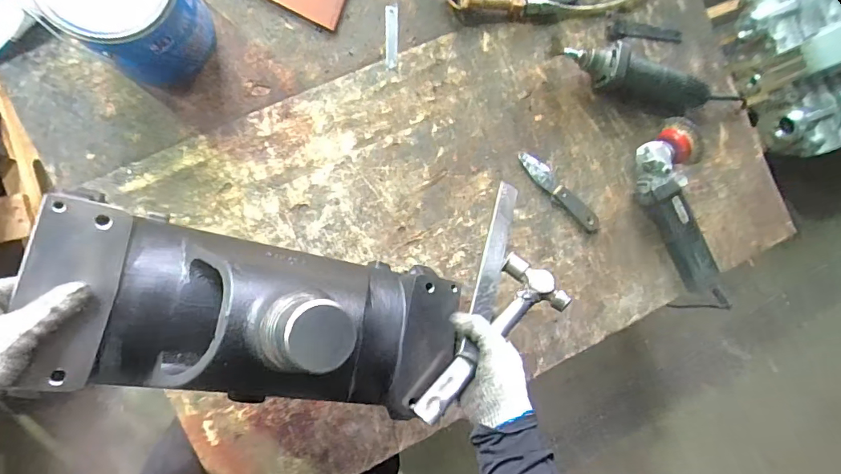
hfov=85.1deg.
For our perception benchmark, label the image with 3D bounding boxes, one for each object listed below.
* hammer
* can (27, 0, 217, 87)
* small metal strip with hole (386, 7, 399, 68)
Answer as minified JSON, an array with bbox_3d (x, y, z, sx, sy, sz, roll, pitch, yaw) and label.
[{"bbox_3d":[0.075,0.115,0.524,0.221,0.045,0.074,-43,95,-19],"label":"hammer"},{"bbox_3d":[-0.377,-0.299,0.581,0.177,0.174,0.146,30,85,-9],"label":"can"},{"bbox_3d":[-0.046,-0.323,0.739,0.022,0.004,0.099,-2,93,-25],"label":"small metal strip with hole"}]

